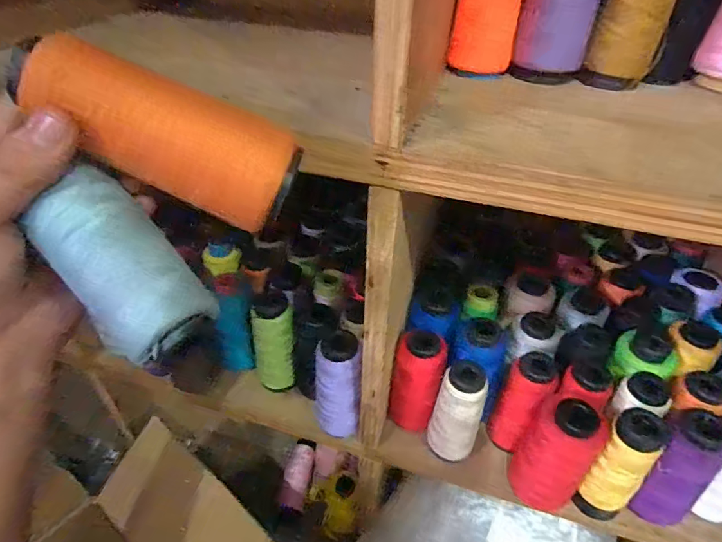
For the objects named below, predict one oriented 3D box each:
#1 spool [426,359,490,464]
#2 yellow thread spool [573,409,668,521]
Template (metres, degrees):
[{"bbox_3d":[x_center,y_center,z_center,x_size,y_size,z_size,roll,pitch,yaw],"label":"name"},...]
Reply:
[{"bbox_3d":[0.088,0.125,0.399,0.041,0.114,0.042,1,40,-1],"label":"spool"},{"bbox_3d":[0.207,0.161,0.358,0.033,0.115,0.039,-27,48,-30],"label":"yellow thread spool"}]

